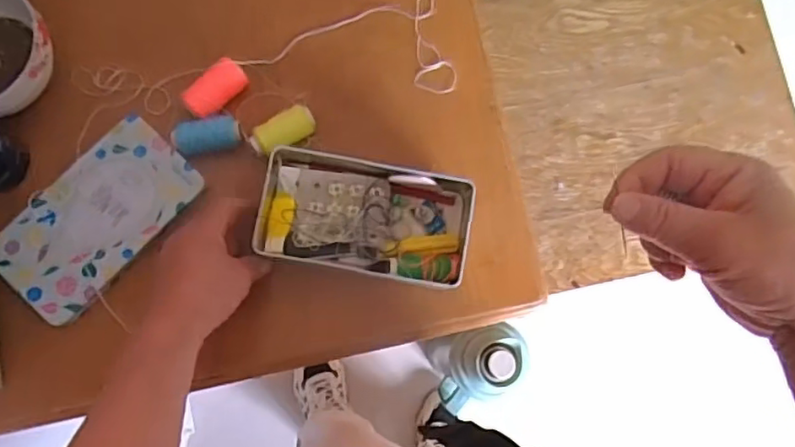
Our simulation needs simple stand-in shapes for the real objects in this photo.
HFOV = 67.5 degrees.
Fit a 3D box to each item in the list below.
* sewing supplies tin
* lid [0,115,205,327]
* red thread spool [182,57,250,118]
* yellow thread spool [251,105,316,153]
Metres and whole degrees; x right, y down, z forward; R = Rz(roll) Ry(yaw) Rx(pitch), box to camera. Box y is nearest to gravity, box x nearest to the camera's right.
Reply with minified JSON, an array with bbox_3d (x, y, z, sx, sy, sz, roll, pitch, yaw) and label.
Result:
[{"bbox_3d":[-0.025,-0.006,0.479,0.165,0.043,0.091,11,81,-5],"label":"sewing supplies tin"},{"bbox_3d":[-0.240,-0.004,0.476,0.087,0.006,0.161,43,80,0],"label":"lid"},{"bbox_3d":[-0.152,-0.112,0.497,0.028,0.021,0.054,42,82,2],"label":"red thread spool"},{"bbox_3d":[-0.095,-0.077,0.498,0.055,0.020,0.025,-29,85,-7],"label":"yellow thread spool"}]

